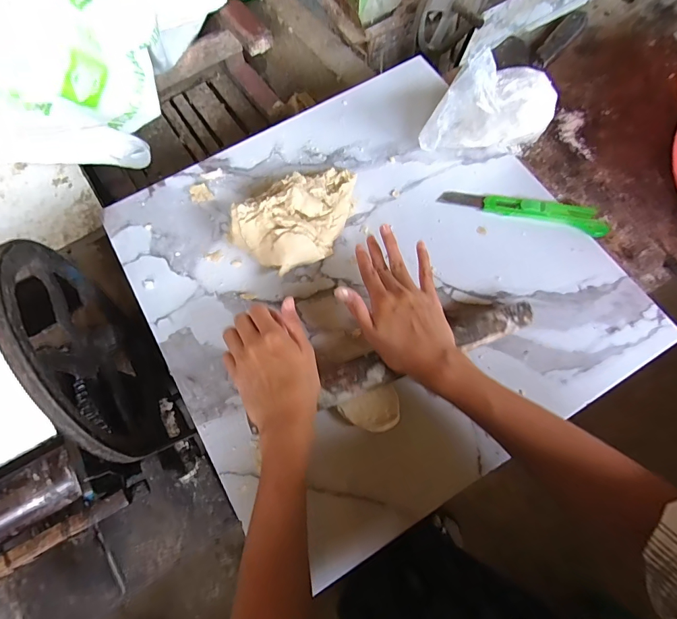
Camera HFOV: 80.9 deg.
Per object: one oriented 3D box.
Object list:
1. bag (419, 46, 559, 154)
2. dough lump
[{"bbox_3d":[0.181,-0.242,0.469,0.166,0.123,0.061,-16,72,-3],"label":"bag"},{"bbox_3d":[-0.041,-0.099,0.454,0.156,0.060,0.091,-24,72,-6],"label":"dough lump"}]

